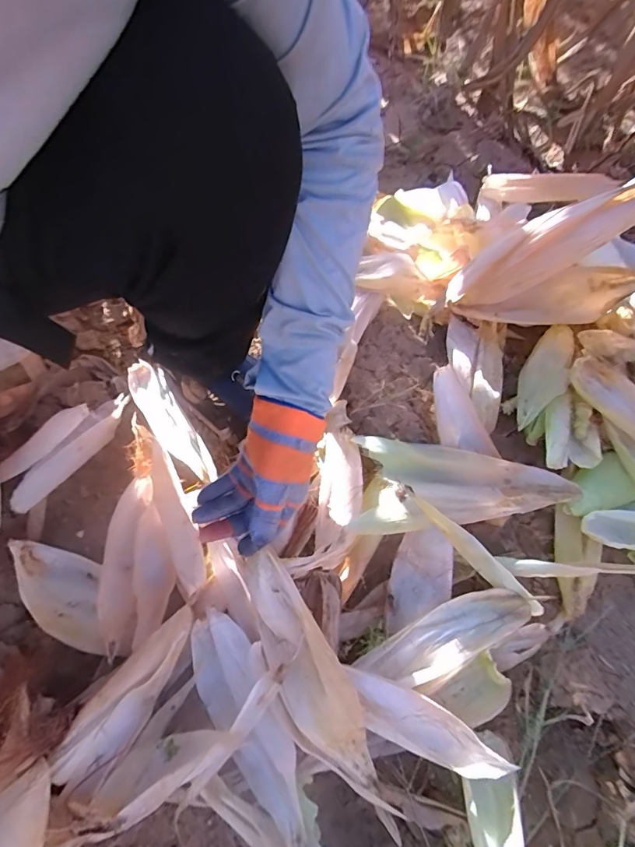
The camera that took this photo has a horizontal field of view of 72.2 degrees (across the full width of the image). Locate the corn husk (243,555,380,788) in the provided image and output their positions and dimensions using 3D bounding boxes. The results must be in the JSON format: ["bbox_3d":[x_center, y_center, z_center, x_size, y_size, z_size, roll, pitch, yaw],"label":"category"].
[{"bbox_3d":[-0.014,0.237,0.427,0.062,0.040,0.219,-30,70,-12],"label":"corn husk"}]

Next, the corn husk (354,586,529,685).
[{"bbox_3d":[0.131,0.224,0.454,0.178,0.032,0.054,-26,68,2],"label":"corn husk"}]

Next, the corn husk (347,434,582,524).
[{"bbox_3d":[0.164,0.069,0.496,0.238,0.034,0.087,11,67,5],"label":"corn husk"}]

